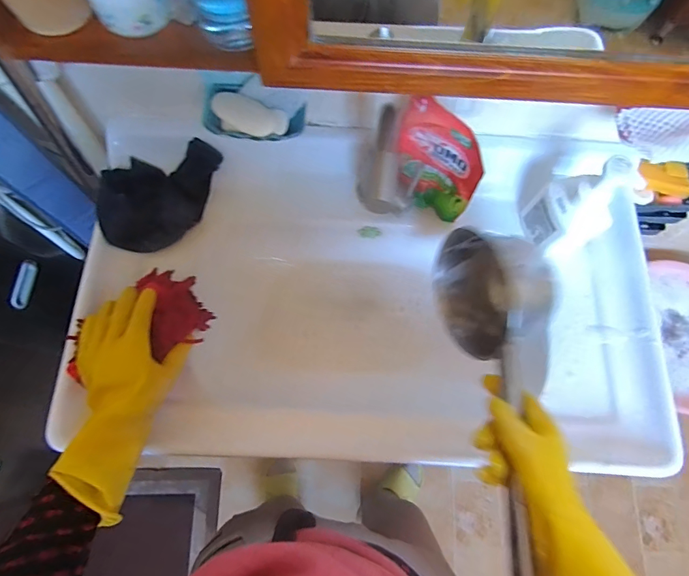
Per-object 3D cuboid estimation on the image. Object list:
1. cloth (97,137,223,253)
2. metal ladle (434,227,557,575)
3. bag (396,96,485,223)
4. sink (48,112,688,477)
[{"bbox_3d":[-0.286,-0.141,0.618,0.143,0.049,0.184,19,73,4],"label":"cloth"},{"bbox_3d":[0.184,0.109,0.474,0.093,0.151,0.366,-3,73,-3],"label":"metal ladle"},{"bbox_3d":[0.121,-0.164,0.555,0.130,0.195,0.046,31,74,7],"label":"bag"},{"bbox_3d":[0.038,0.001,0.626,0.787,0.191,0.462,3,73,-1],"label":"sink"}]

